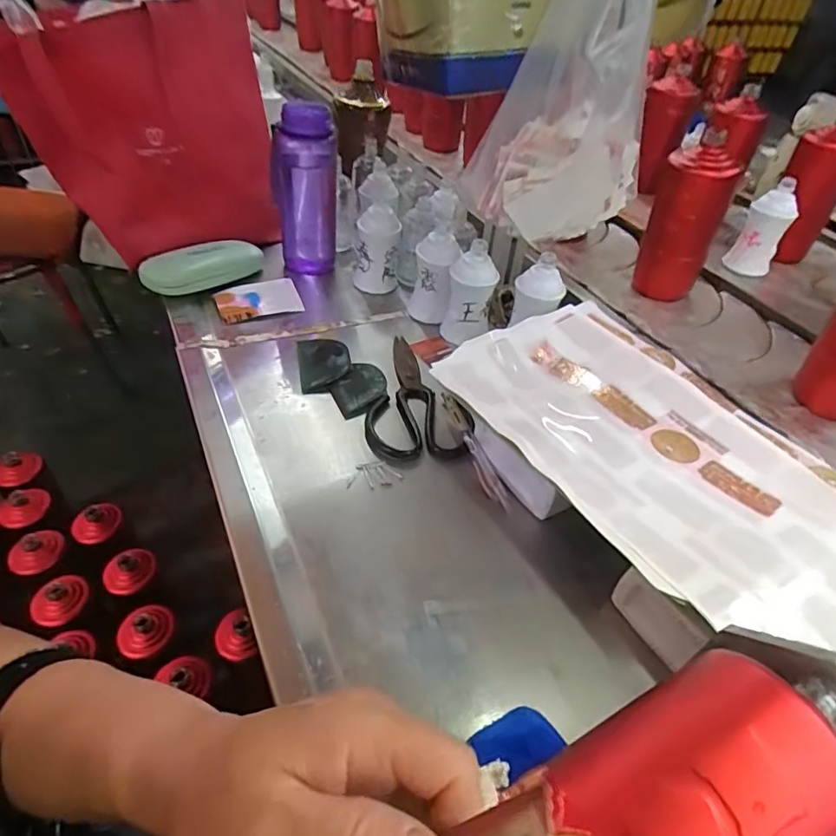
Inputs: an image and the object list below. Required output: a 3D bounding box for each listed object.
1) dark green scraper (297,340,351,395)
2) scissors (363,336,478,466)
[{"bbox_3d":[-0.103,-0.063,0.595,0.054,0.012,0.092,-6,45,-11],"label":"dark green scraper"},{"bbox_3d":[-0.008,-0.029,0.568,0.100,0.018,0.189,-4,44,-9],"label":"scissors"}]

